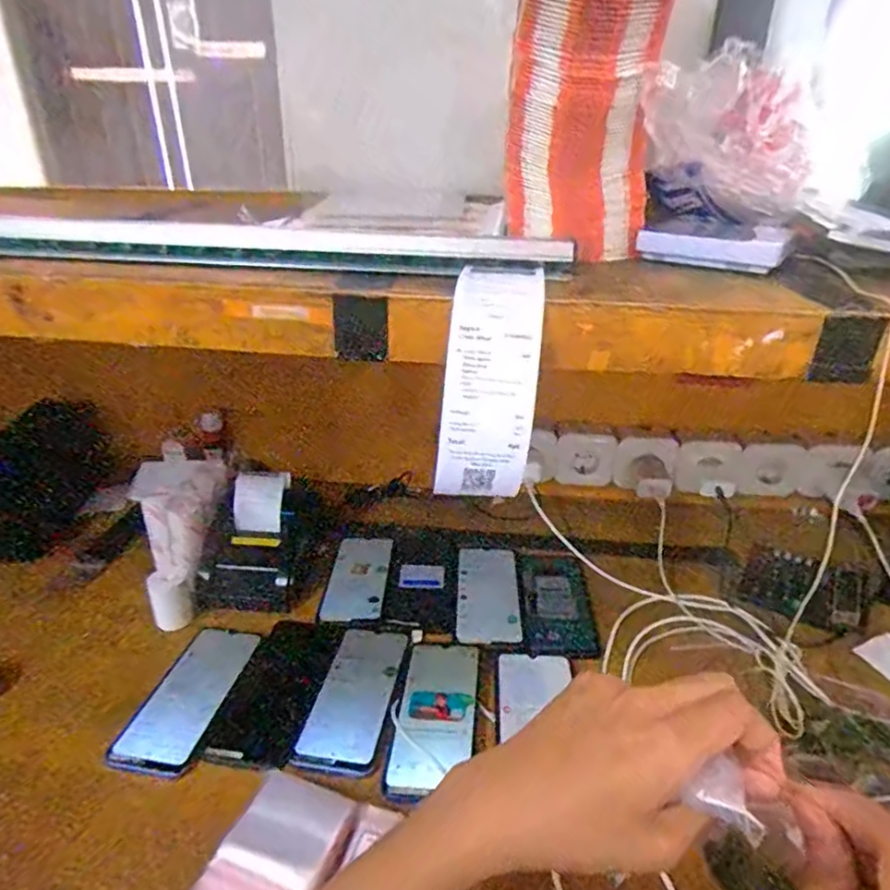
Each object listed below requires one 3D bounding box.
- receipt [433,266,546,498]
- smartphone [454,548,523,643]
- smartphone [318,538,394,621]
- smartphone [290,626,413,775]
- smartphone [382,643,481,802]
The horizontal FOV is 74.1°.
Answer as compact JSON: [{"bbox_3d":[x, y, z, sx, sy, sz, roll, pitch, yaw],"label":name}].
[{"bbox_3d":[0.034,-0.043,0.387,0.057,0.155,0.067,9,2,14],"label":"receipt"},{"bbox_3d":[0.050,0.171,0.698,0.071,0.011,0.172,2,27,2],"label":"smartphone"},{"bbox_3d":[-0.103,0.157,0.710,0.067,0.011,0.138,9,35,-3],"label":"smartphone"},{"bbox_3d":[-0.082,0.236,0.564,0.073,0.006,0.162,6,28,9],"label":"smartphone"},{"bbox_3d":[-0.008,0.246,0.542,0.069,0.006,0.164,5,28,8],"label":"smartphone"}]

